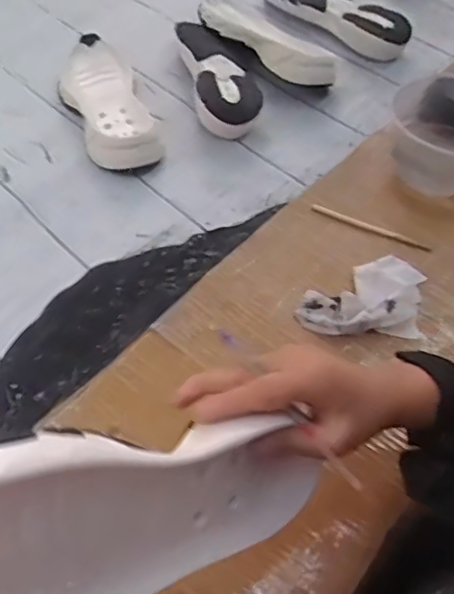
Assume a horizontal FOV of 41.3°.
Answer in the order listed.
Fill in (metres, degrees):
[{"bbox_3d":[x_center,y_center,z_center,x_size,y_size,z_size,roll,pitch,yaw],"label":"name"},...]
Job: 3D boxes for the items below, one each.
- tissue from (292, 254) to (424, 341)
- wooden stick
[{"bbox_3d":[0.130,-0.006,0.574,0.125,0.022,0.093,0,56,-3],"label":"tissue"},{"bbox_3d":[0.152,-0.073,0.638,0.129,0.007,0.009,22,57,11],"label":"wooden stick"}]

